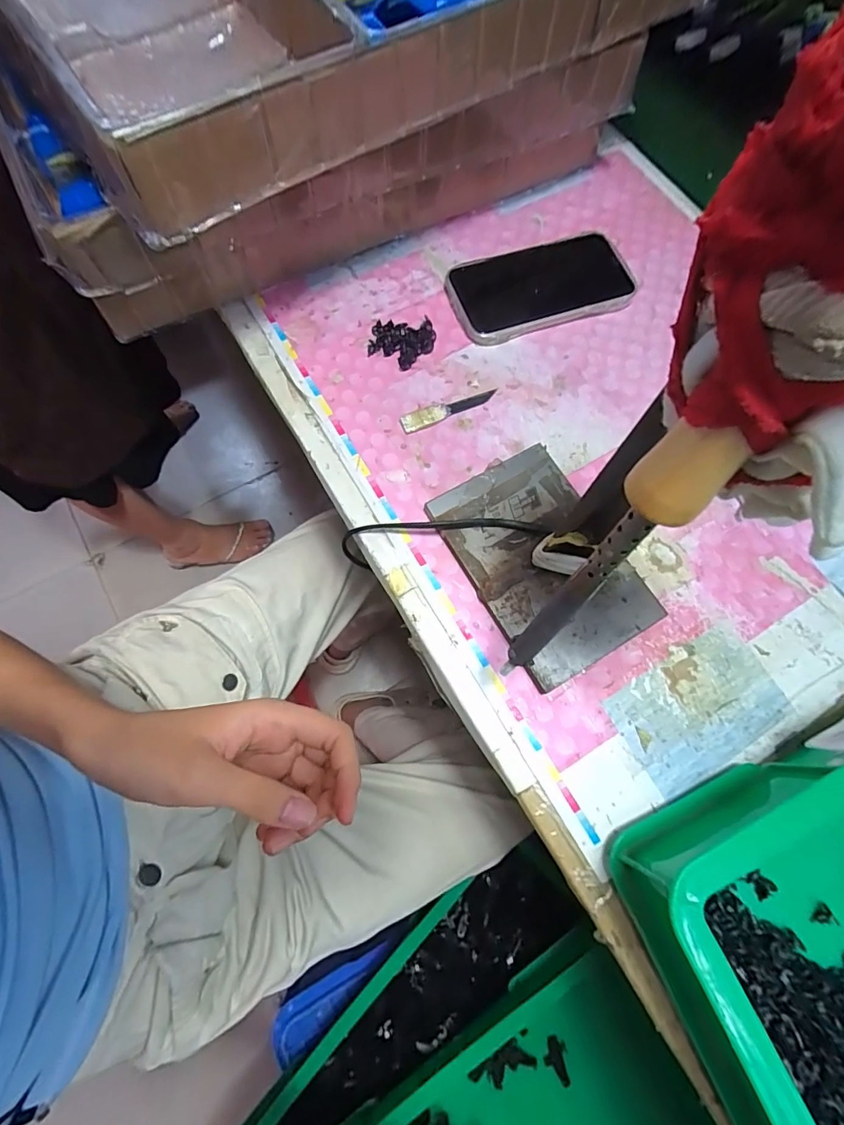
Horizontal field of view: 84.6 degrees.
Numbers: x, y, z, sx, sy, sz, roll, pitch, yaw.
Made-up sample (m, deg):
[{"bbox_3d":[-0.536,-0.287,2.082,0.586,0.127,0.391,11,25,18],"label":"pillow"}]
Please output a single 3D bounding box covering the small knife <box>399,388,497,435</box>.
[{"bbox_3d":[0.021,-0.119,0.359,0.081,0.005,0.016,-23,73,-10],"label":"small knife"}]

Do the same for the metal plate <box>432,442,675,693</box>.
[{"bbox_3d":[0.081,-0.002,0.321,0.100,0.013,0.148,-28,74,-12],"label":"metal plate"}]

